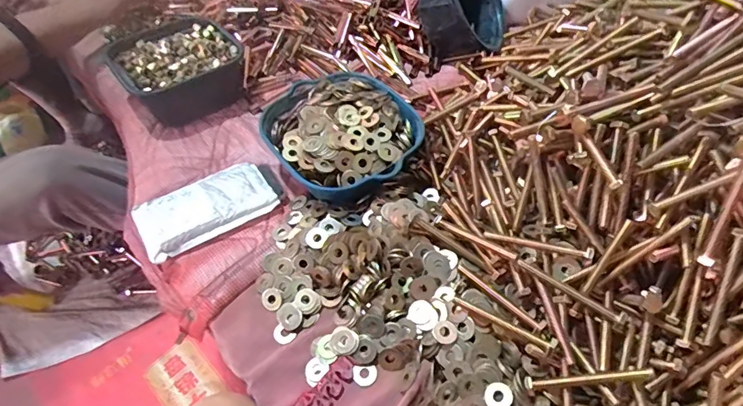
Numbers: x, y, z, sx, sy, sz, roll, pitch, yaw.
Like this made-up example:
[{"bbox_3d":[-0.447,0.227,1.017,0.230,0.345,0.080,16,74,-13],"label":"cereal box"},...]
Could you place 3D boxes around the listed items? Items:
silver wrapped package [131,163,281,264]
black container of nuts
[{"bbox_3d":[-0.209,0.005,0.579,0.161,0.026,0.090,-29,58,-18],"label":"silver wrapped package"},{"bbox_3d":[-0.280,-0.195,0.691,0.168,0.088,0.132,-35,60,-21],"label":"black container of nuts"}]

